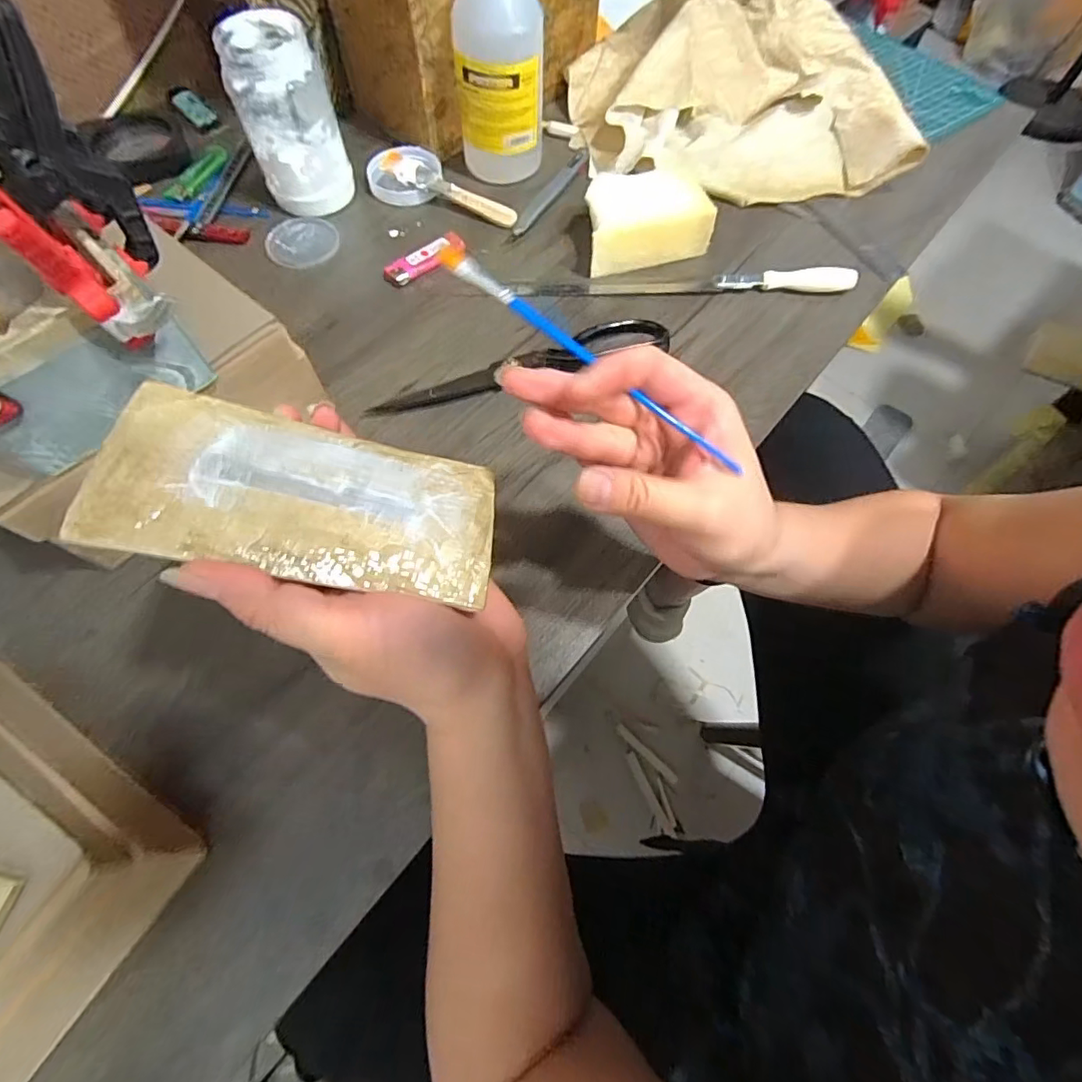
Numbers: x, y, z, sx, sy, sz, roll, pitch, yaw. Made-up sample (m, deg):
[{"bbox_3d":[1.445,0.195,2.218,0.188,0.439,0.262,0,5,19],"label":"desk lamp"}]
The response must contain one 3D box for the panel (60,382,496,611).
[{"bbox_3d":[-0.086,-0.017,0.208,0.137,0.005,0.068,12,58,-20],"label":"panel"}]

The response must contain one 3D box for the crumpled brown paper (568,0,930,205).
[{"bbox_3d":[0.188,-0.503,0.574,0.308,0.062,0.356,-6,66,-4],"label":"crumpled brown paper"}]

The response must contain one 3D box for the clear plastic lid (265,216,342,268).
[{"bbox_3d":[-0.220,-0.278,0.498,0.064,0.005,0.064,1,65,-1],"label":"clear plastic lid"}]

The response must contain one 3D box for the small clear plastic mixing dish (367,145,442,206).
[{"bbox_3d":[-0.133,-0.356,0.524,0.071,0.025,0.064,-6,66,-5],"label":"small clear plastic mixing dish"}]

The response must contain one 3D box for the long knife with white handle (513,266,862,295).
[{"bbox_3d":[0.124,-0.231,0.474,0.298,0.019,0.020,0,65,-2],"label":"long knife with white handle"}]

